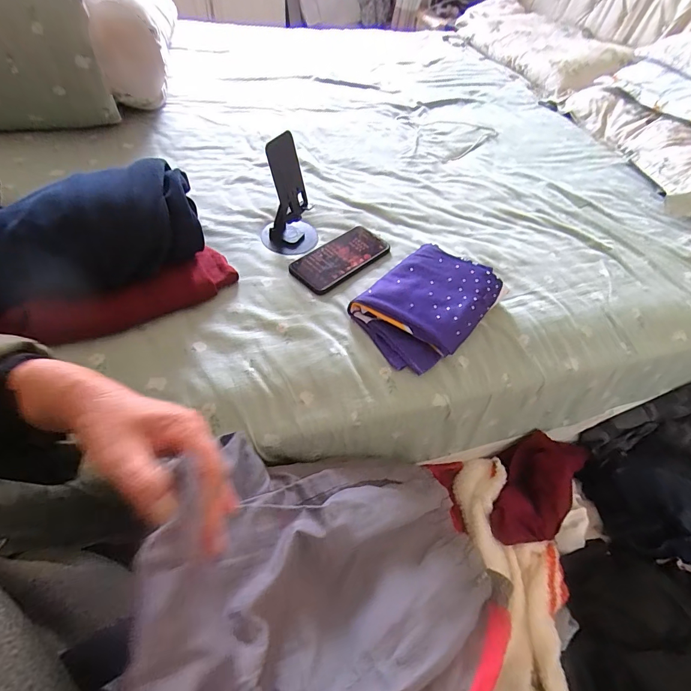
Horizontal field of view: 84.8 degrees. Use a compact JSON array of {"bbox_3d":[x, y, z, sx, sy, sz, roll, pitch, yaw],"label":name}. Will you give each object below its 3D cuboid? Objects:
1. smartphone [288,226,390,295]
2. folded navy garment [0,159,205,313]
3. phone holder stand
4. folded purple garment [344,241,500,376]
[{"bbox_3d":[-0.006,-0.142,0.605,0.079,0.009,0.167,38,57,22],"label":"smartphone"},{"bbox_3d":[-0.320,-0.140,0.463,0.267,0.087,0.119,-31,61,-27],"label":"folded navy garment"},{"bbox_3d":[-0.082,-0.225,0.571,0.089,0.146,0.076,0,52,-8],"label":"phone holder stand"},{"bbox_3d":[0.119,-0.068,0.547,0.152,0.041,0.220,37,57,21],"label":"folded purple garment"}]

